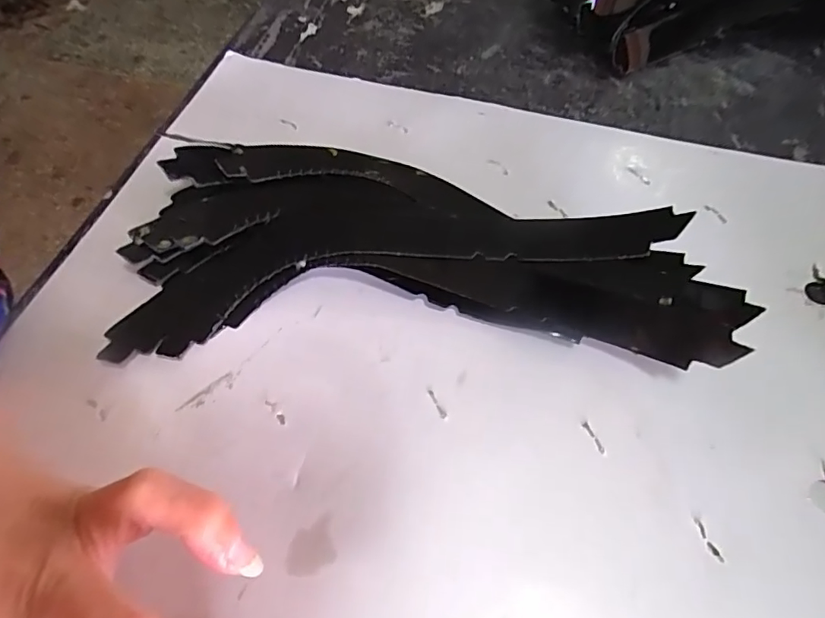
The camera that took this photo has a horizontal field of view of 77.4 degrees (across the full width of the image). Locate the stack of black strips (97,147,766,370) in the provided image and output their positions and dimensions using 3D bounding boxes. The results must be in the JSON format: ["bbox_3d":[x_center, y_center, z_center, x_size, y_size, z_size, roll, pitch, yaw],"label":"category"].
[{"bbox_3d":[-0.005,-0.027,0.201,0.217,0.030,0.097,3,60,3],"label":"stack of black strips"}]

